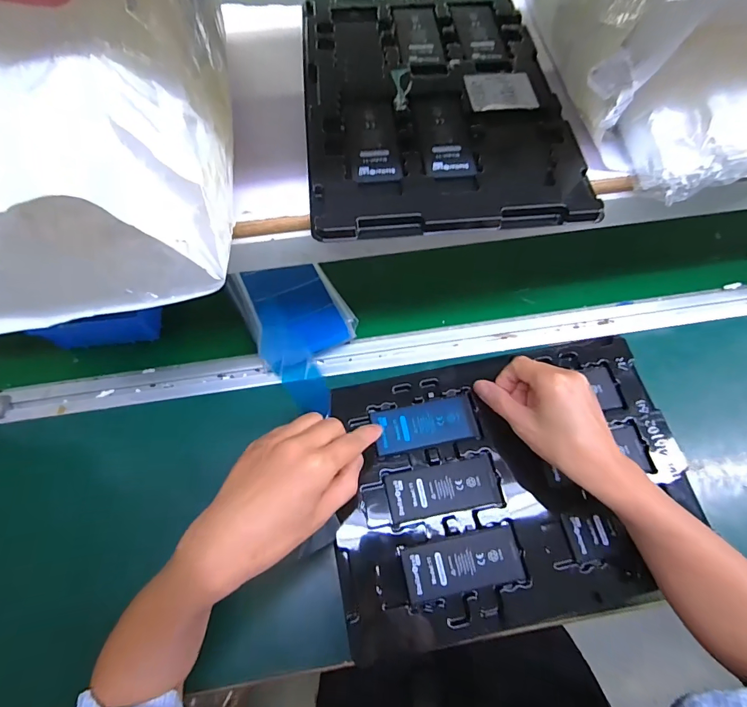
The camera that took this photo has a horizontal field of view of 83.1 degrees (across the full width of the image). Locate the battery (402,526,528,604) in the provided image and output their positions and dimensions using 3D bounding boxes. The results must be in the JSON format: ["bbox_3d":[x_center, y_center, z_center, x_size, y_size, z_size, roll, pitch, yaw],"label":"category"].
[{"bbox_3d":[0.079,0.183,0.365,0.101,0.004,0.043,-10,66,-5],"label":"battery"}]

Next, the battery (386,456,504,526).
[{"bbox_3d":[0.065,0.127,0.393,0.102,0.006,0.044,-9,66,-5],"label":"battery"}]

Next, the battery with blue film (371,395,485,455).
[{"bbox_3d":[0.051,0.070,0.410,0.099,0.005,0.042,-9,66,-4],"label":"battery with blue film"}]

